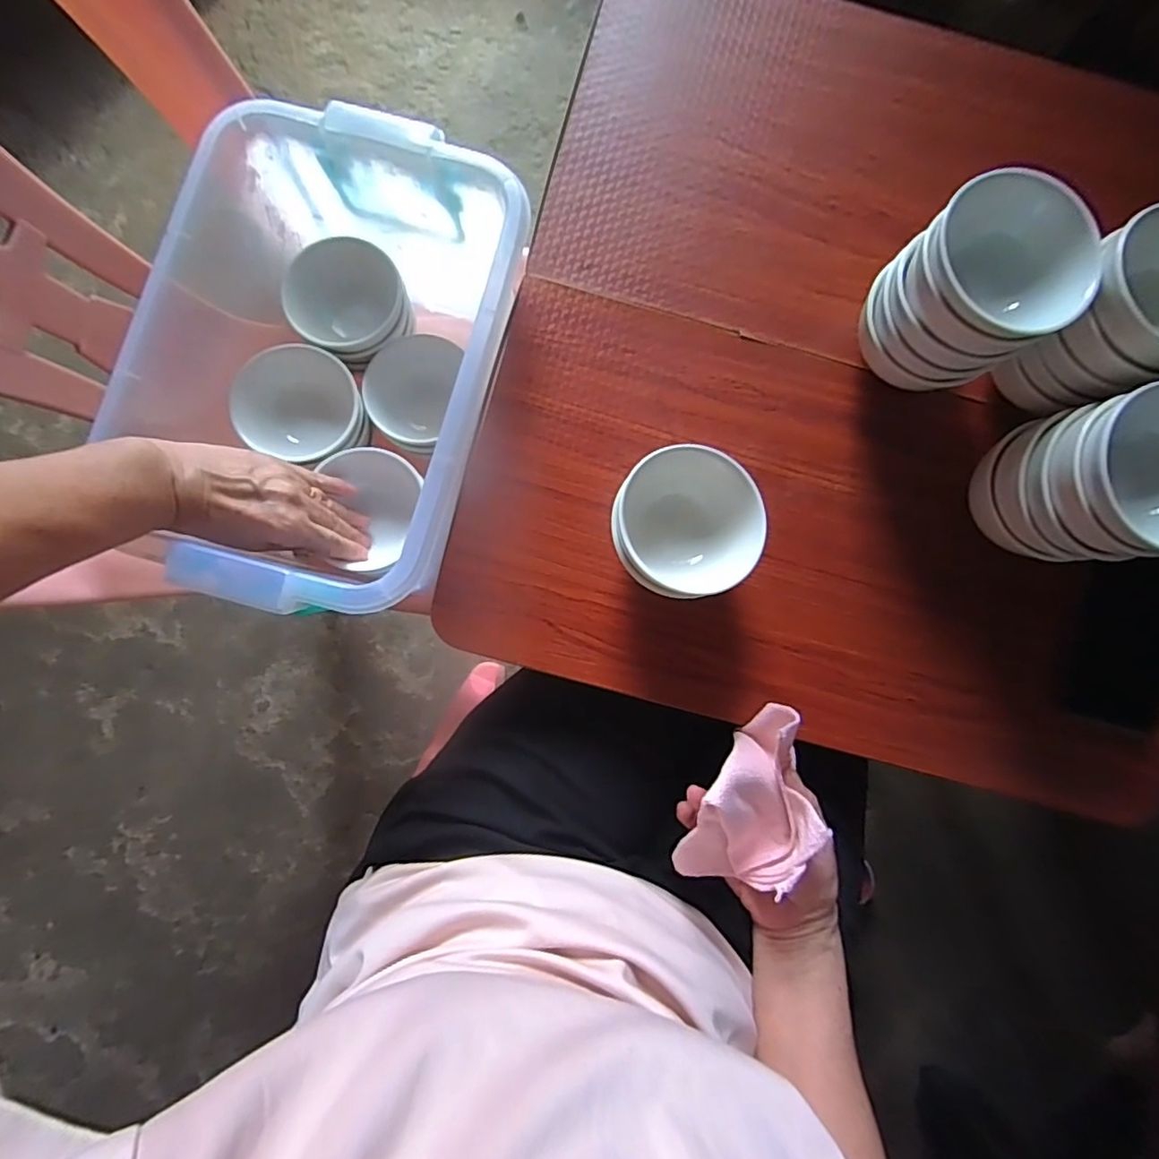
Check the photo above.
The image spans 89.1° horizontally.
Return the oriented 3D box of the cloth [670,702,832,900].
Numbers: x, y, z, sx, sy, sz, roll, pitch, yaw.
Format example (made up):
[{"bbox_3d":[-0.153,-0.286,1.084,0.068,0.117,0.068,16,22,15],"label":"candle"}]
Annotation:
[{"bbox_3d":[0.120,0.158,0.416,0.078,0.063,0.133,8,88,-3],"label":"cloth"}]

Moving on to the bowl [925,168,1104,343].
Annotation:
[{"bbox_3d":[0.259,-0.193,0.364,0.100,0.051,0.083,40,85,0],"label":"bowl"}]

